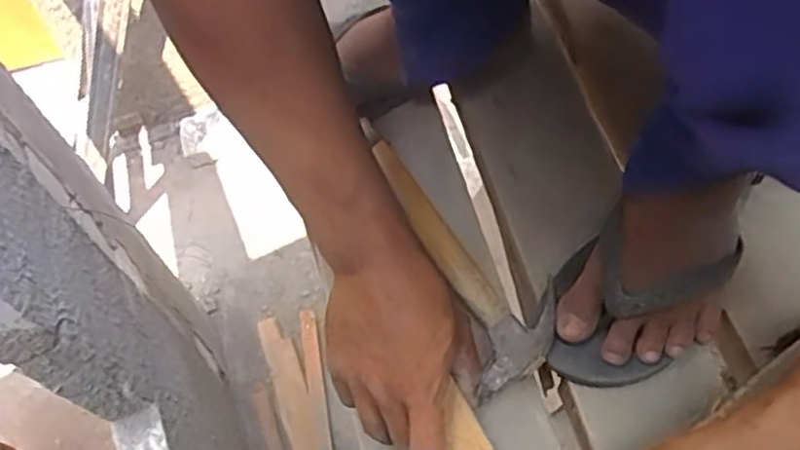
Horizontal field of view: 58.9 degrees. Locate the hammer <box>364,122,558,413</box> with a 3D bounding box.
[{"bbox_3d":[0.039,0.014,0.551,0.083,0.020,0.227,-28,67,-11],"label":"hammer"}]

